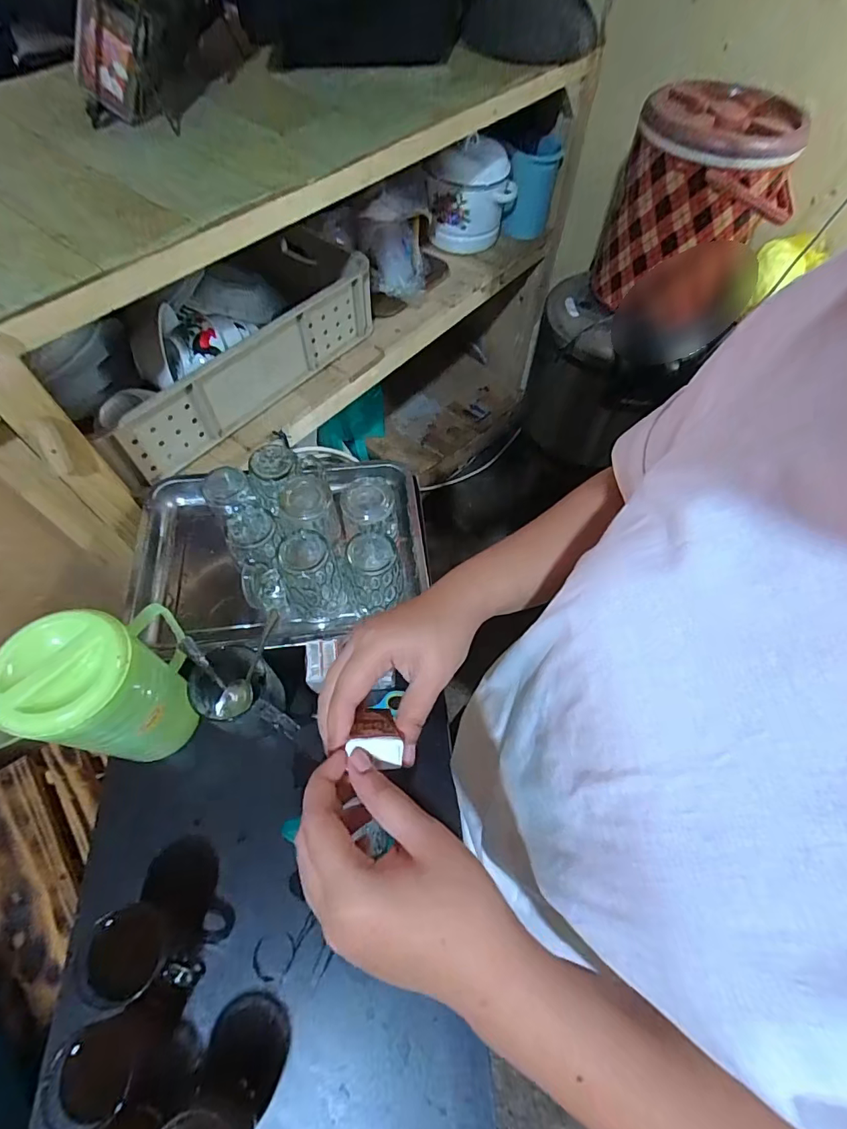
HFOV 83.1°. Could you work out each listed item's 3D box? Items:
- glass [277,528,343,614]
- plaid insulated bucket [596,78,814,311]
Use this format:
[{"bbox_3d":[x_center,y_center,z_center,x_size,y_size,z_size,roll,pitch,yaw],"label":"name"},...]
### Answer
[{"bbox_3d":[-0.141,0.014,0.593,0.062,0.114,0.062,2,61,-3],"label":"glass"},{"bbox_3d":[0.508,-0.721,0.953,0.251,0.291,0.289,-8,62,-8],"label":"plaid insulated bucket"}]

